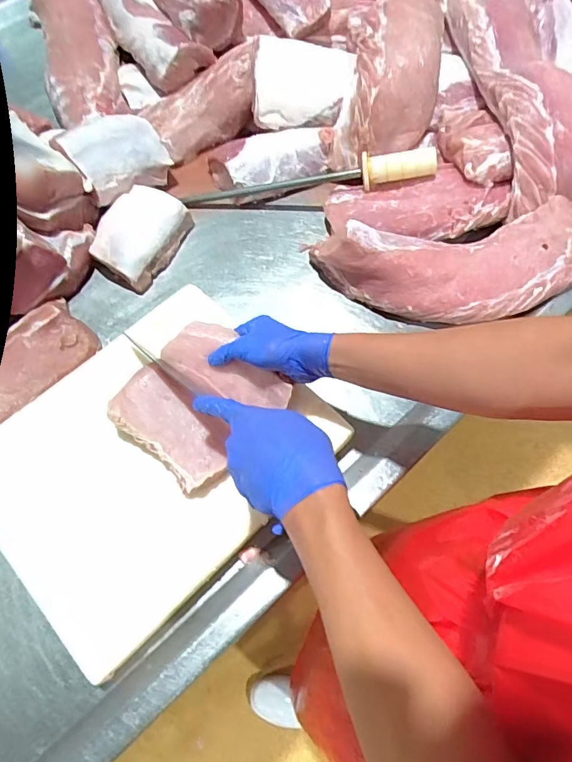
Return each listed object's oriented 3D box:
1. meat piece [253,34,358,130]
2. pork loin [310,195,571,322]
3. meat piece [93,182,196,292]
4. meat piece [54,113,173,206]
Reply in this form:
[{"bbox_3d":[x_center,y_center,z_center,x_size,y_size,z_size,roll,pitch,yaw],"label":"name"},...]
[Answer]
[{"bbox_3d":[0.028,-0.462,0.756,0.153,0.061,0.127,3,67,2],"label":"meat piece"},{"bbox_3d":[0.236,-0.156,0.658,0.367,0.079,0.148,-9,67,-3],"label":"pork loin"},{"bbox_3d":[-0.220,-0.212,0.708,0.112,0.048,0.142,21,69,10],"label":"meat piece"},{"bbox_3d":[-0.252,-0.344,0.729,0.144,0.056,0.113,-35,75,-14],"label":"meat piece"}]

